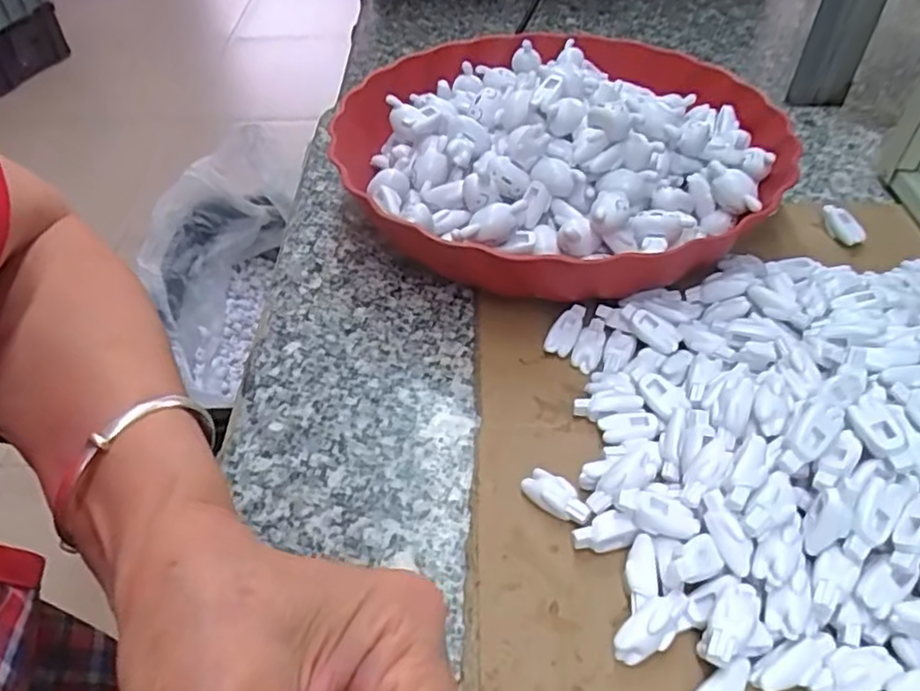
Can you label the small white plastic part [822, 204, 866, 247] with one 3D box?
[{"bbox_3d":[0.211,-0.067,0.373,0.008,0.013,0.028,-19,49,-15],"label":"small white plastic part"}]

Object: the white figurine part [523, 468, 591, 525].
[{"bbox_3d":[0.037,0.058,0.257,0.028,0.009,0.012,29,54,27],"label":"white figurine part"}]

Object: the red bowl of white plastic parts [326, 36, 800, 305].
[{"bbox_3d":[0.059,-0.116,0.376,0.238,0.072,0.232,-1,46,2],"label":"red bowl of white plastic parts"}]

